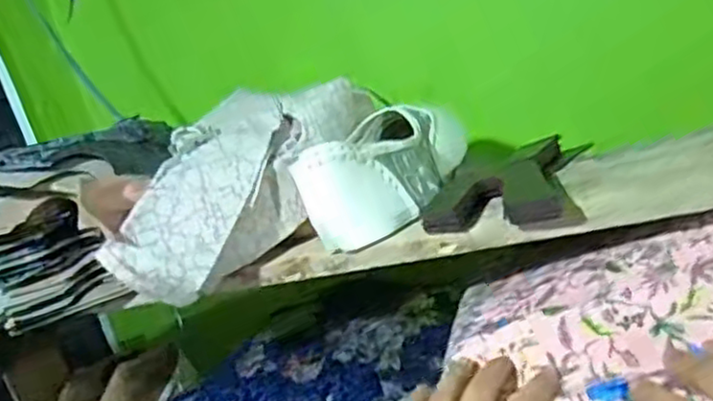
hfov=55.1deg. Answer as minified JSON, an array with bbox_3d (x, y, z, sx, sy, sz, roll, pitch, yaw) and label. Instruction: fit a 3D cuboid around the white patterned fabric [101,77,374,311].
[{"bbox_3d":[-0.087,-0.022,0.591,0.136,0.080,0.288,3,30,15],"label":"white patterned fabric"}]

